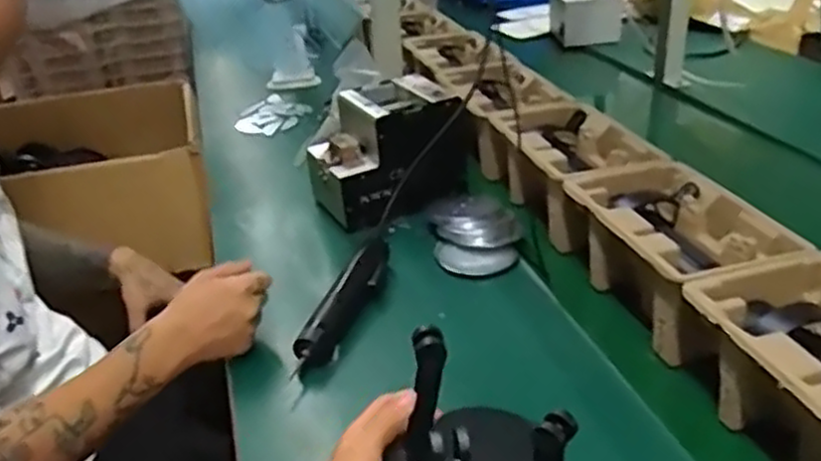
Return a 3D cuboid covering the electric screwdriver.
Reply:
[{"bbox_3d":[-0.065,0.072,0.790,0.034,0.033,0.223,10,35,19],"label":"electric screwdriver"}]

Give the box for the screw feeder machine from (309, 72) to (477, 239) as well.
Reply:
[{"bbox_3d":[-0.036,-0.115,0.986,0.193,0.125,0.161,-24,39,-29],"label":"screw feeder machine"}]

